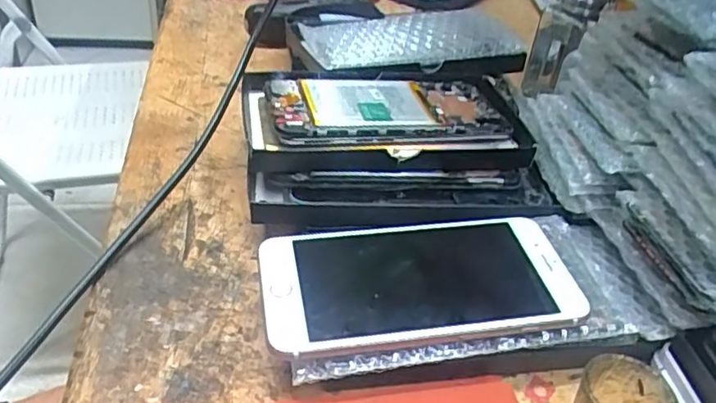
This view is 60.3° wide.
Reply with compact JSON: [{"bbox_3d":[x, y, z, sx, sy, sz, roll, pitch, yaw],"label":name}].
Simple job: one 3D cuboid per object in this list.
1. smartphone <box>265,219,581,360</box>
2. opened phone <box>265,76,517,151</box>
[{"bbox_3d":[0.030,0.038,0.308,0.152,0.009,0.077,-4,39,-9],"label":"smartphone"},{"bbox_3d":[0.021,-0.064,0.422,0.157,0.011,0.079,-3,47,-11],"label":"opened phone"}]

